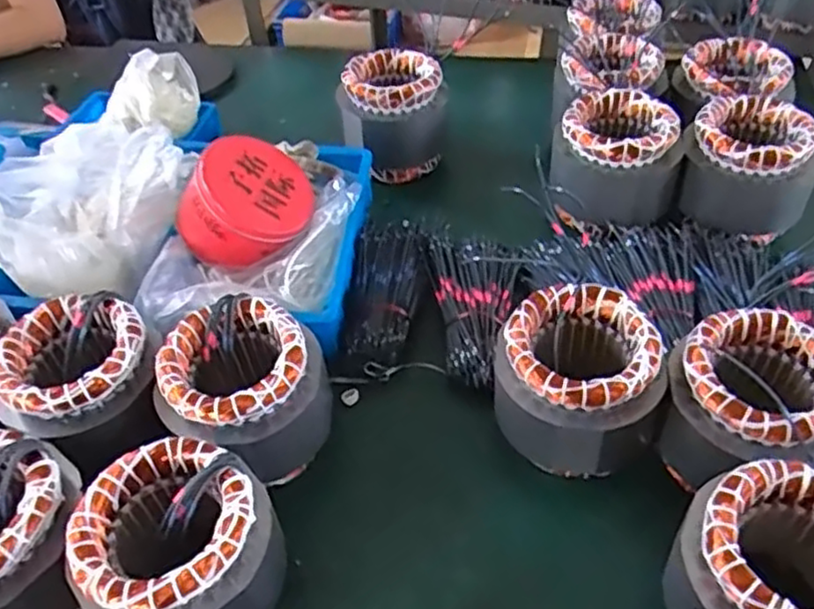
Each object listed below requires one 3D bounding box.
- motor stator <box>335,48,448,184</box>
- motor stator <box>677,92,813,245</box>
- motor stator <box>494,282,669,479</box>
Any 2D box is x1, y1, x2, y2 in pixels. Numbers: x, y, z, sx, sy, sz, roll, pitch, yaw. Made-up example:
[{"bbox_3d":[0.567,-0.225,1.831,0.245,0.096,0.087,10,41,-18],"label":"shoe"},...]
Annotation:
[{"bbox_3d":[-0.019,-0.263,0.964,0.141,0.128,0.141,-4,47,1],"label":"motor stator"},{"bbox_3d":[0.407,-0.164,0.828,0.142,0.119,0.142,19,51,21],"label":"motor stator"},{"bbox_3d":[0.159,0.069,0.636,0.136,0.111,0.127,-2,47,3],"label":"motor stator"}]

